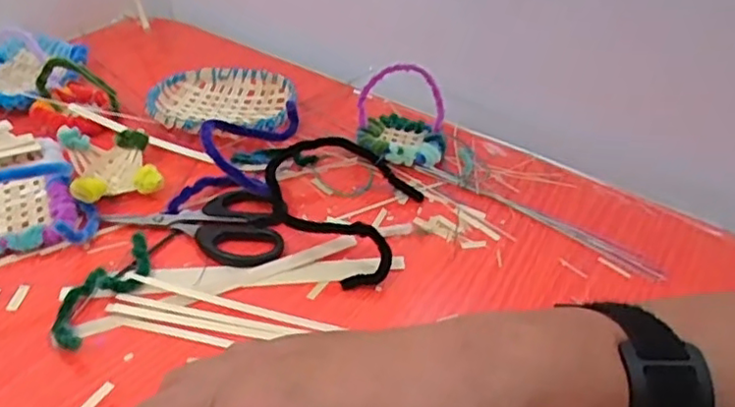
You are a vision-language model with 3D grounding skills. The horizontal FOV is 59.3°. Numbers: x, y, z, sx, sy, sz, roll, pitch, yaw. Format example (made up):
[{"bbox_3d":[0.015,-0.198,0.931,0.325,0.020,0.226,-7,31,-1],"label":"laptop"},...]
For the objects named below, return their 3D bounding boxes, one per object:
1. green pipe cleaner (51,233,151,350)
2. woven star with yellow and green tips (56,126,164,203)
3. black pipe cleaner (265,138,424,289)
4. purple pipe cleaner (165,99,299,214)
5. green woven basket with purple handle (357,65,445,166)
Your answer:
[{"bbox_3d":[-0.141,0.046,0.346,0.030,0.013,0.078,18,40,13],"label":"green pipe cleaner"},{"bbox_3d":[-0.165,-0.027,0.415,0.053,0.027,0.058,-15,44,-25],"label":"woven star with yellow and green tips"},{"bbox_3d":[-0.022,-0.004,0.412,0.097,0.025,0.104,16,39,10],"label":"black pipe cleaner"},{"bbox_3d":[-0.085,-0.030,0.417,0.058,0.049,0.091,15,39,9],"label":"purple pipe cleaner"},{"bbox_3d":[0.026,-0.066,0.470,0.064,0.059,0.054,6,39,-2],"label":"green woven basket with purple handle"}]

